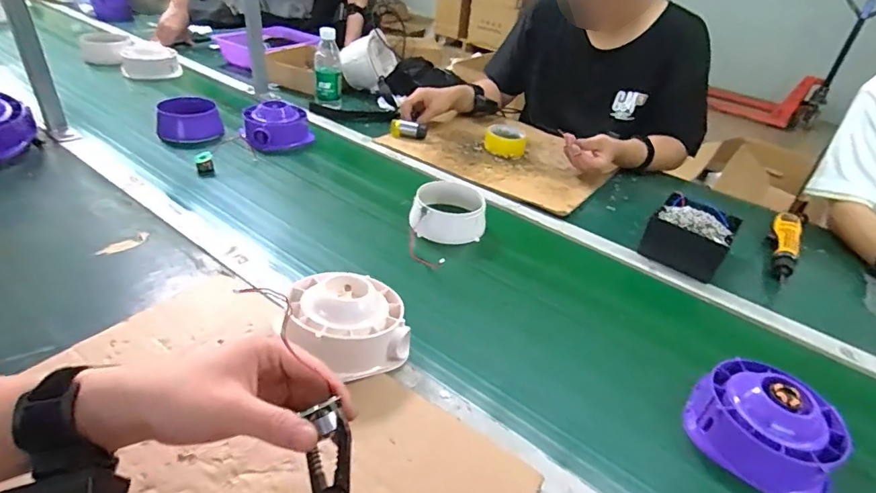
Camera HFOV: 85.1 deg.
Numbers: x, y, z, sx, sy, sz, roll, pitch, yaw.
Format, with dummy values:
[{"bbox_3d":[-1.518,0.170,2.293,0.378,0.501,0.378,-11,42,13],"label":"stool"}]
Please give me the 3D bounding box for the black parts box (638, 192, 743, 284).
[{"bbox_3d":[0.421,-0.019,0.794,0.120,0.072,0.146,29,39,30],"label":"black parts box"}]

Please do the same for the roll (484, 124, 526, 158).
[{"bbox_3d":[0.152,-0.241,1.082,0.095,0.040,0.096,10,34,6],"label":"roll"}]

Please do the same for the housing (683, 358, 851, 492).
[{"bbox_3d":[0.345,0.179,0.501,0.131,0.074,0.123,30,40,31],"label":"housing"}]

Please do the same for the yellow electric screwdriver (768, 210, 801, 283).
[{"bbox_3d":[0.605,-0.007,0.840,0.046,0.044,0.194,25,38,25],"label":"yellow electric screwdriver"}]

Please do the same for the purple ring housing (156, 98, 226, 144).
[{"bbox_3d":[-0.504,-0.255,0.969,0.100,0.066,0.082,5,33,-2],"label":"purple ring housing"}]

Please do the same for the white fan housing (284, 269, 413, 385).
[{"bbox_3d":[-0.098,0.081,0.527,0.123,0.060,0.121,-2,34,-13],"label":"white fan housing"}]

